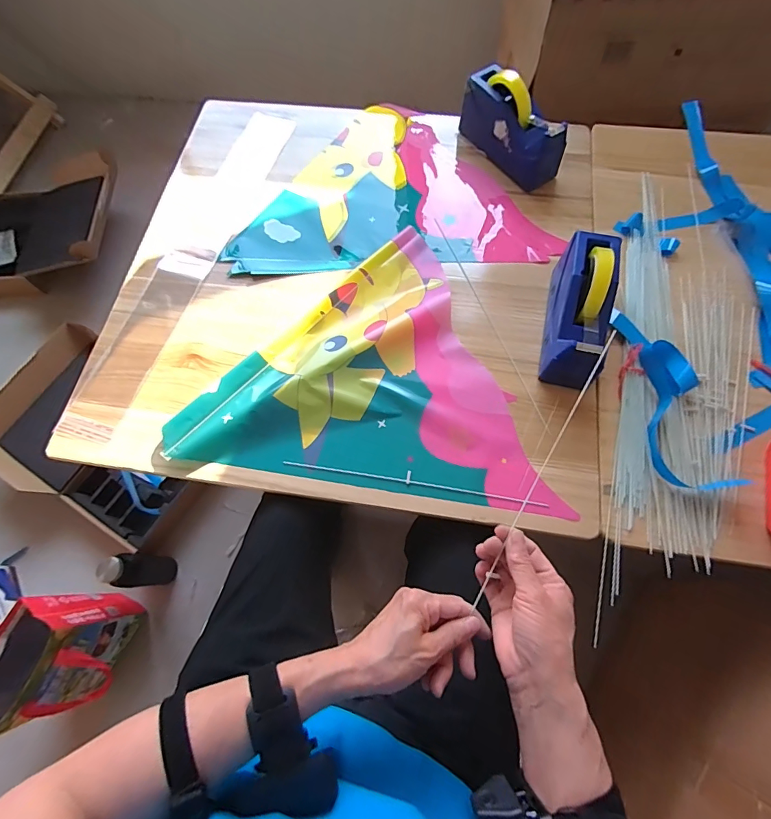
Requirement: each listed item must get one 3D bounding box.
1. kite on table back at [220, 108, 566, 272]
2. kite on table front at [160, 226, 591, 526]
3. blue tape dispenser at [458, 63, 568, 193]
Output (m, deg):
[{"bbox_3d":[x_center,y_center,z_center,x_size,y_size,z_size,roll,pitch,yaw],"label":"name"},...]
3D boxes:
[{"bbox_3d":[0.003,-0.417,0.763,0.536,0.013,0.379,-3,68,1],"label":"kite on table back"},{"bbox_3d":[0.016,0.013,0.594,0.436,0.024,0.469,43,76,13],"label":"kite on table front"},{"bbox_3d":[0.217,-0.488,0.730,0.073,0.116,0.202,-34,71,-11],"label":"blue tape dispenser"}]

